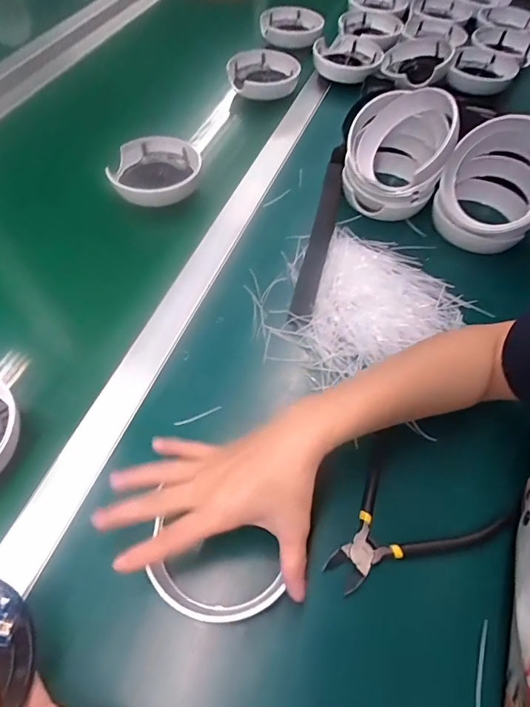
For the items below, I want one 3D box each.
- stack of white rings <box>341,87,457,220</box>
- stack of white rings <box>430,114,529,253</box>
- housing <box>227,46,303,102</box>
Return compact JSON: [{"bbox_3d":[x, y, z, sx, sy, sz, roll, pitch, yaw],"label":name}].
[{"bbox_3d":[0.161,-0.251,0.537,0.116,0.114,0.125,14,57,7],"label":"stack of white rings"},{"bbox_3d":[0.278,-0.208,0.515,0.115,0.118,0.118,26,59,14],"label":"stack of white rings"},{"bbox_3d":[-0.004,-0.478,0.730,0.112,0.040,0.134,-11,58,-9],"label":"housing"}]

